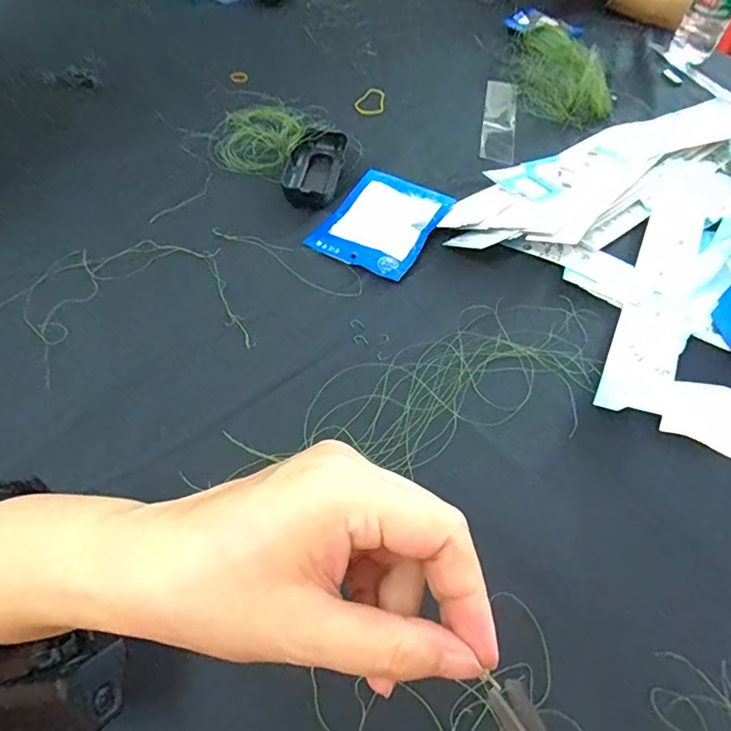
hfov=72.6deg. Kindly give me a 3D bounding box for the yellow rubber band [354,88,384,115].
[{"bbox_3d":[0.005,-0.323,0.609,0.035,0.004,0.050,9,62,-9],"label":"yellow rubber band"}]

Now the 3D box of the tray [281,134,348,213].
[{"bbox_3d":[-0.051,-0.195,0.499,0.050,0.023,0.102,11,55,2],"label":"tray"}]

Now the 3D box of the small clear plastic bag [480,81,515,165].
[{"bbox_3d":[0.163,-0.302,0.611,0.038,0.008,0.173,11,55,2],"label":"small clear plastic bag"}]

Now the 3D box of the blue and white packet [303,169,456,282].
[{"bbox_3d":[0.017,-0.139,0.476,0.096,0.010,0.130,25,57,12],"label":"blue and white packet"}]

